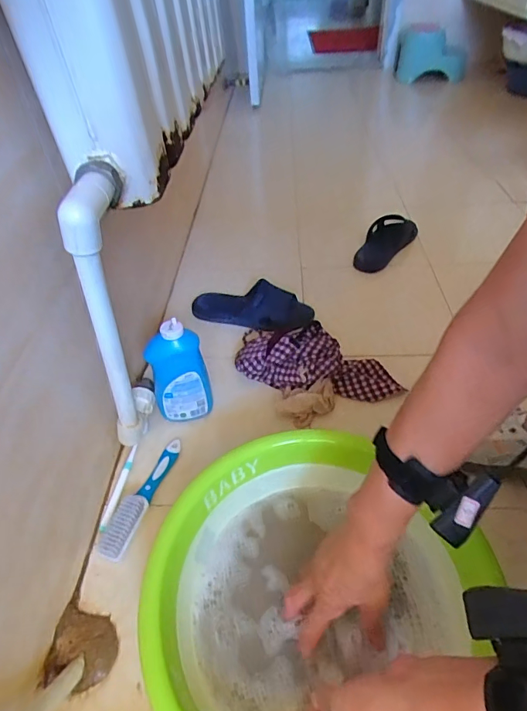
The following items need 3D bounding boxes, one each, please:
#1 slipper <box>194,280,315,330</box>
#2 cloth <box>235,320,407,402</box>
[{"bbox_3d":[-0.026,-0.106,0.884,0.249,0.080,0.087,7,45,12],"label":"slipper"},{"bbox_3d":[0.090,0.005,0.757,0.288,0.075,0.134,12,46,16],"label":"cloth"}]

